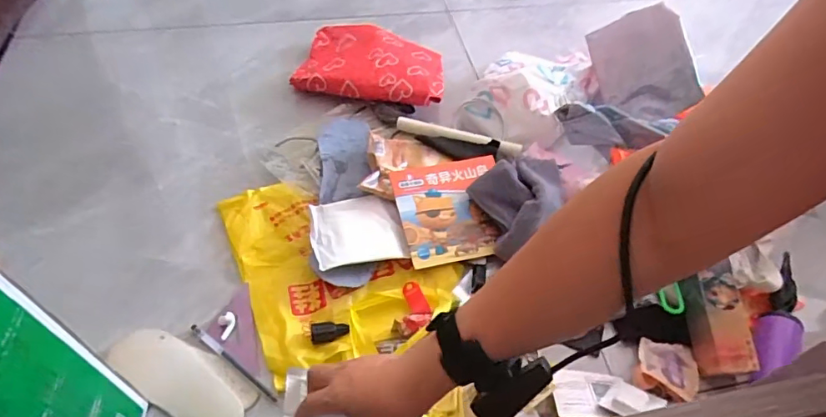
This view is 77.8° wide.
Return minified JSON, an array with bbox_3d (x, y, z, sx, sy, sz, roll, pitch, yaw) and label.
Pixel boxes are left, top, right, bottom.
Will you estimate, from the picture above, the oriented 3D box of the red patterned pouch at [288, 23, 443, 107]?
[{"bbox_3d":[-0.068,-0.257,0.888,0.248,0.057,0.211,8,51,2],"label":"red patterned pouch"}]

